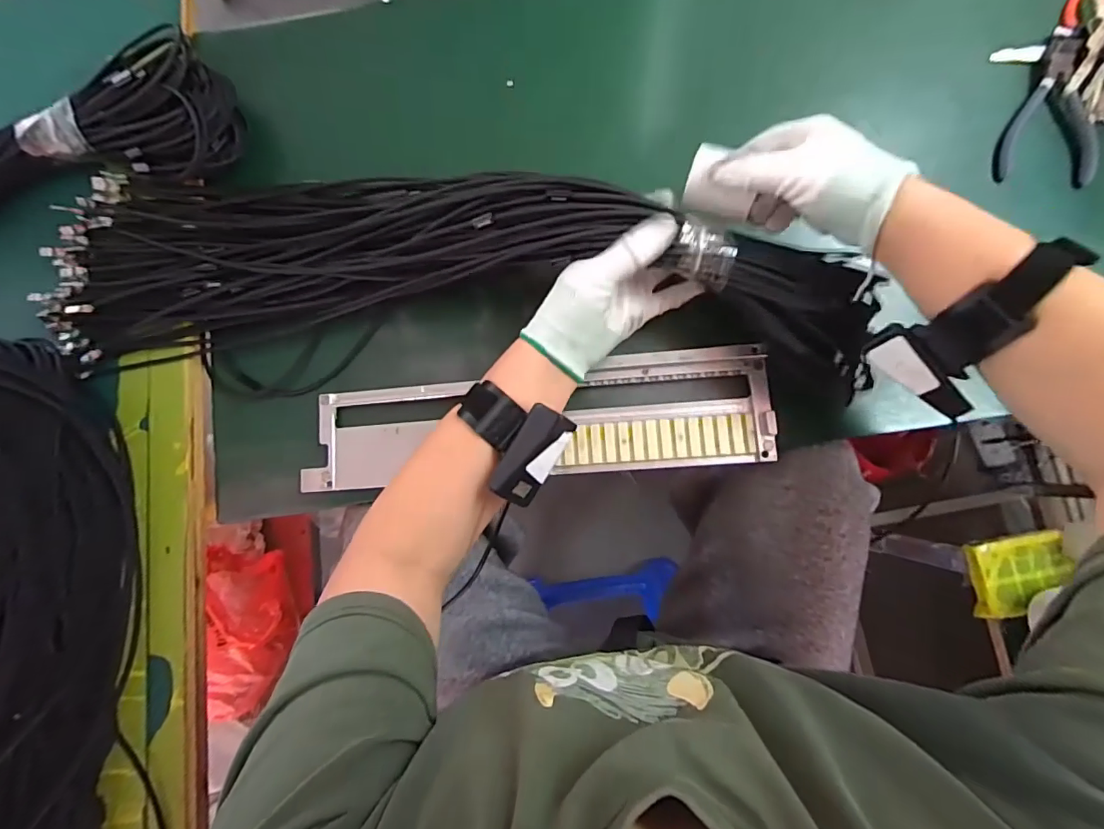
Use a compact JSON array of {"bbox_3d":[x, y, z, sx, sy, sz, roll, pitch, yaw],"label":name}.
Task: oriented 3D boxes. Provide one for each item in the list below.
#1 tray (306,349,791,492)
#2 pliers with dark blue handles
[{"bbox_3d":[-0.018,0.005,0.447,0.413,0.012,0.101,-4,83,4],"label":"tray"},{"bbox_3d":[0.441,-0.270,0.443,0.076,0.020,0.128,7,84,6],"label":"pliers with dark blue handles"}]

